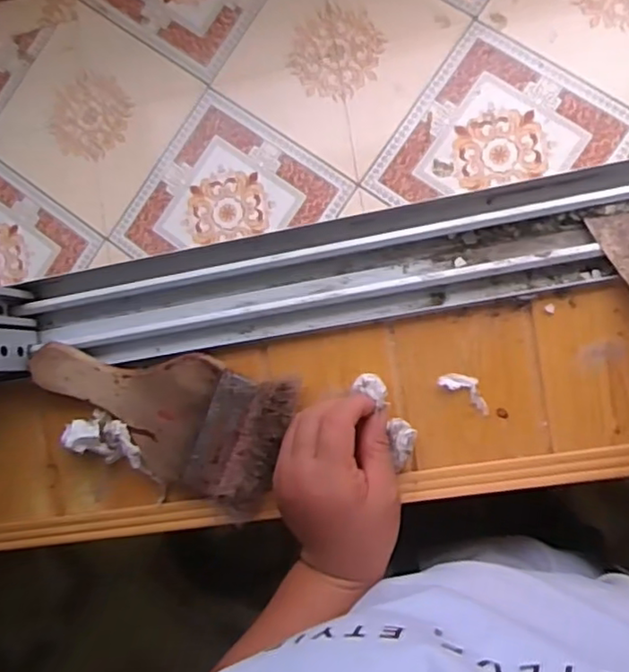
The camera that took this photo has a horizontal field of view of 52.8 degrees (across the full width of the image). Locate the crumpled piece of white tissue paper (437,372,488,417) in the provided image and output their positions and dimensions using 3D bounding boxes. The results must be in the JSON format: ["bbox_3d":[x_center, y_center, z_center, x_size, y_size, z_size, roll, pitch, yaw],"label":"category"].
[{"bbox_3d":[0.105,0.036,0.431,0.039,0.007,0.017,35,94,9],"label":"crumpled piece of white tissue paper"}]

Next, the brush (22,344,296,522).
[{"bbox_3d":[-0.117,0.051,0.459,0.195,0.037,0.104,20,92,9],"label":"brush"}]

